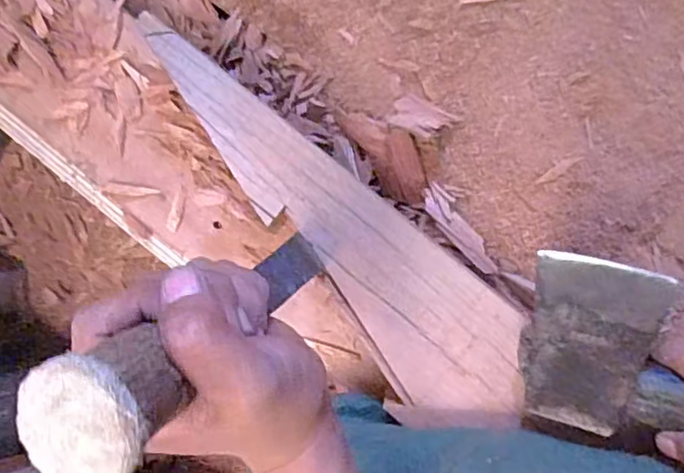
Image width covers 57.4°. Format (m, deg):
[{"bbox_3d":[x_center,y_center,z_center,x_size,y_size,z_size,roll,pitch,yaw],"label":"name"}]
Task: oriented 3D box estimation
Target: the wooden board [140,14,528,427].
[{"bbox_3d":[-0.017,-0.003,0.413,0.331,0.020,0.094,40,99,3],"label":"wooden board"}]

